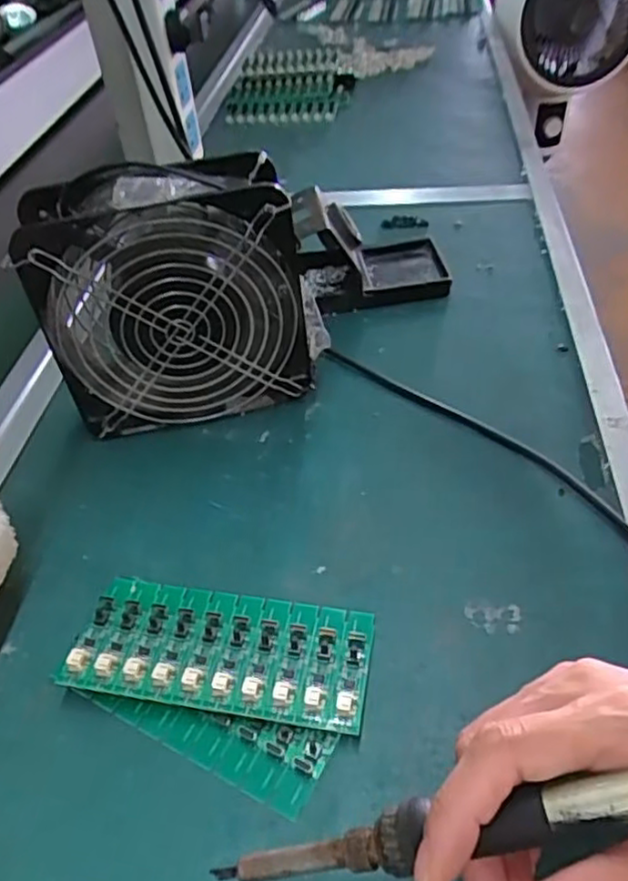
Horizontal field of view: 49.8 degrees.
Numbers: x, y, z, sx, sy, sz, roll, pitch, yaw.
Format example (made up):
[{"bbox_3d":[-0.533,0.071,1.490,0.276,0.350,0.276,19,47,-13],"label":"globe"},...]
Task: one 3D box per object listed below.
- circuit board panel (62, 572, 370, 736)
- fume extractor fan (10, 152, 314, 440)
[{"bbox_3d":[-0.043,0.097,0.323,0.138,0.008,0.063,6,39,9],"label":"circuit board panel"},{"bbox_3d":[-0.085,-0.085,0.416,0.150,0.160,0.056,-11,44,-7],"label":"fume extractor fan"}]

